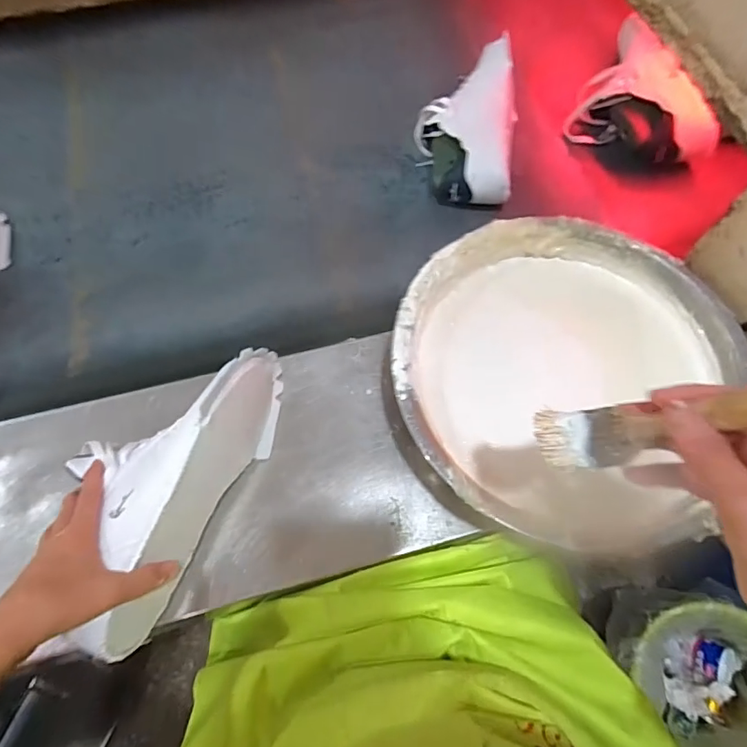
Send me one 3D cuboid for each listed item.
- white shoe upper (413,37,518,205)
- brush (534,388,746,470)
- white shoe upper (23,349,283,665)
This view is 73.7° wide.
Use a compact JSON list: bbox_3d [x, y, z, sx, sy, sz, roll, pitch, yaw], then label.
[{"bbox_3d":[0.133,-0.358,0.713,0.136,0.086,0.252,11,66,5],"label":"white shoe upper"},{"bbox_3d":[0.160,0.028,0.276,0.140,0.018,0.033,-19,57,41],"label":"brush"},{"bbox_3d":[-0.194,0.087,0.453,0.122,0.092,0.286,24,66,10],"label":"white shoe upper"}]

